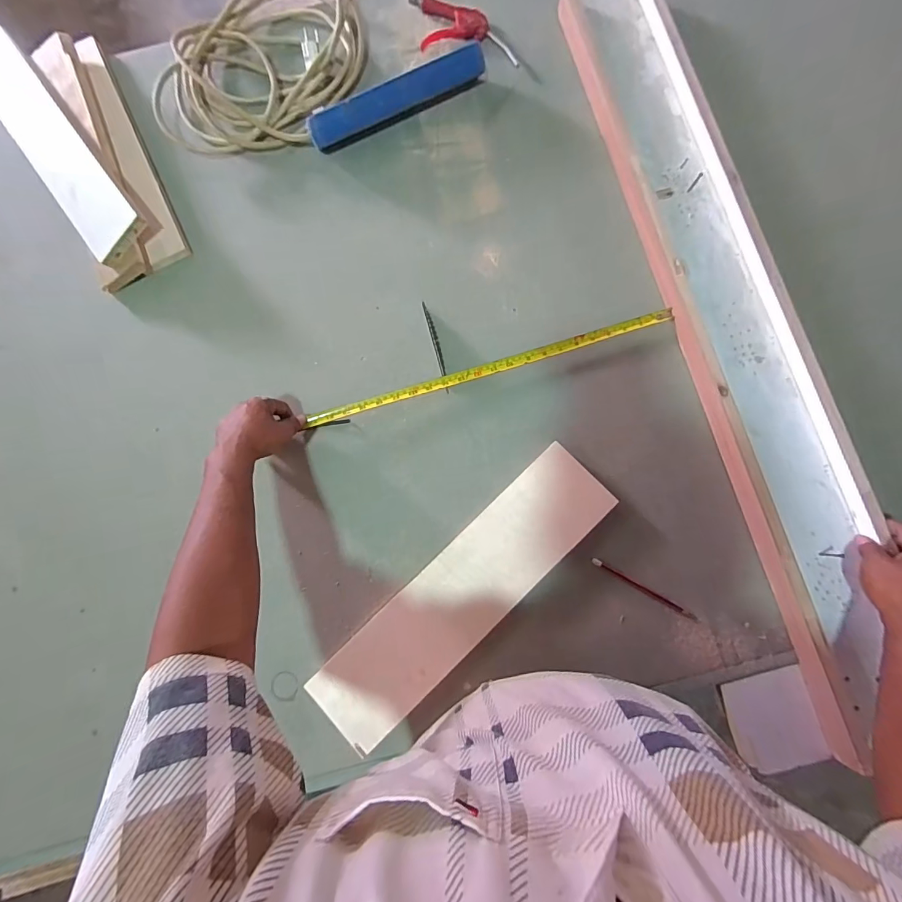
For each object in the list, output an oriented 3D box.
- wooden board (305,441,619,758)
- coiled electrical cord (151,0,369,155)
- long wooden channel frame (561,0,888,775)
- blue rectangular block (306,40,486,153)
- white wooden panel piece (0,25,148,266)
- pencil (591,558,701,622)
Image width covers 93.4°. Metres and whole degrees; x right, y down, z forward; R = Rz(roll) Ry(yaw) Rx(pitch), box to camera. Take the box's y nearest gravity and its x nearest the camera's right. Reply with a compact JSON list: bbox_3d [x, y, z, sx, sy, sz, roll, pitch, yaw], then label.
[{"bbox_3d":[0.018,0.192,0.584,0.469,0.024,0.118,-44,83,-3],"label":"wooden board"},{"bbox_3d":[-0.311,-0.647,0.711,0.277,0.063,0.343,22,83,5],"label":"coiled electrical cord"},{"bbox_3d":[0.401,-0.215,0.624,0.164,0.045,1.167,-13,81,1],"label":"long wooden channel frame"},{"bbox_3d":[-0.086,-0.564,0.680,0.293,0.051,0.029,-25,81,-2],"label":"blue rectangular block"},{"bbox_3d":[-0.657,-0.517,0.699,0.102,0.026,0.518,-41,80,6],"label":"white wooden panel piece"},{"bbox_3d":[0.265,0.190,0.582,0.157,0.004,0.010,30,85,6],"label":"pencil"}]

